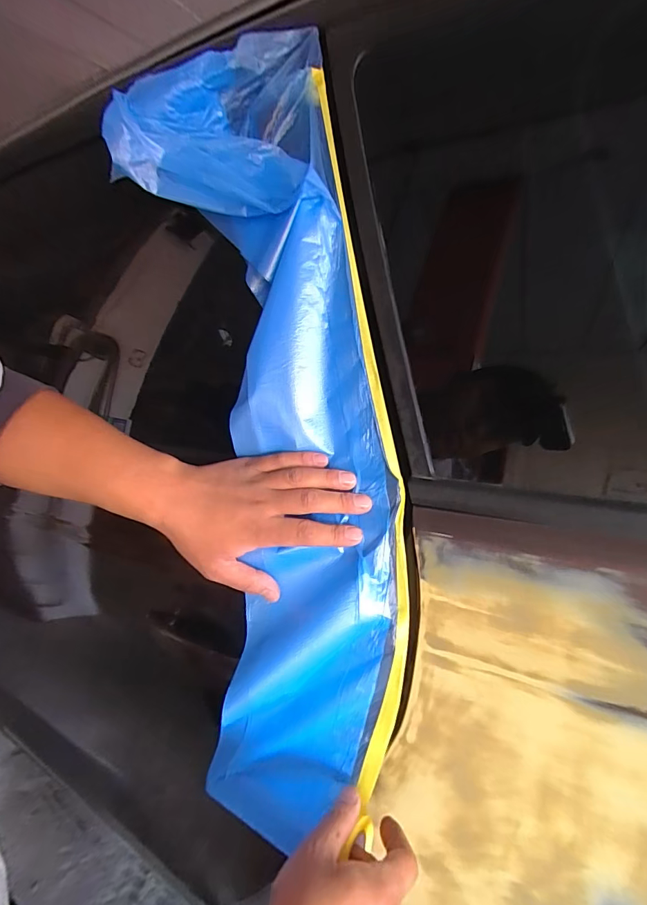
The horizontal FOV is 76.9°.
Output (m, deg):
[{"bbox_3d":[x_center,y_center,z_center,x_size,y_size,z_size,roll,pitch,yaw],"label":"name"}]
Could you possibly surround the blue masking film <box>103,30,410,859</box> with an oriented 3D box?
[{"bbox_3d":[-0.051,-0.031,0.382,0.198,0.749,0.112,-6,-3,-16],"label":"blue masking film"}]

